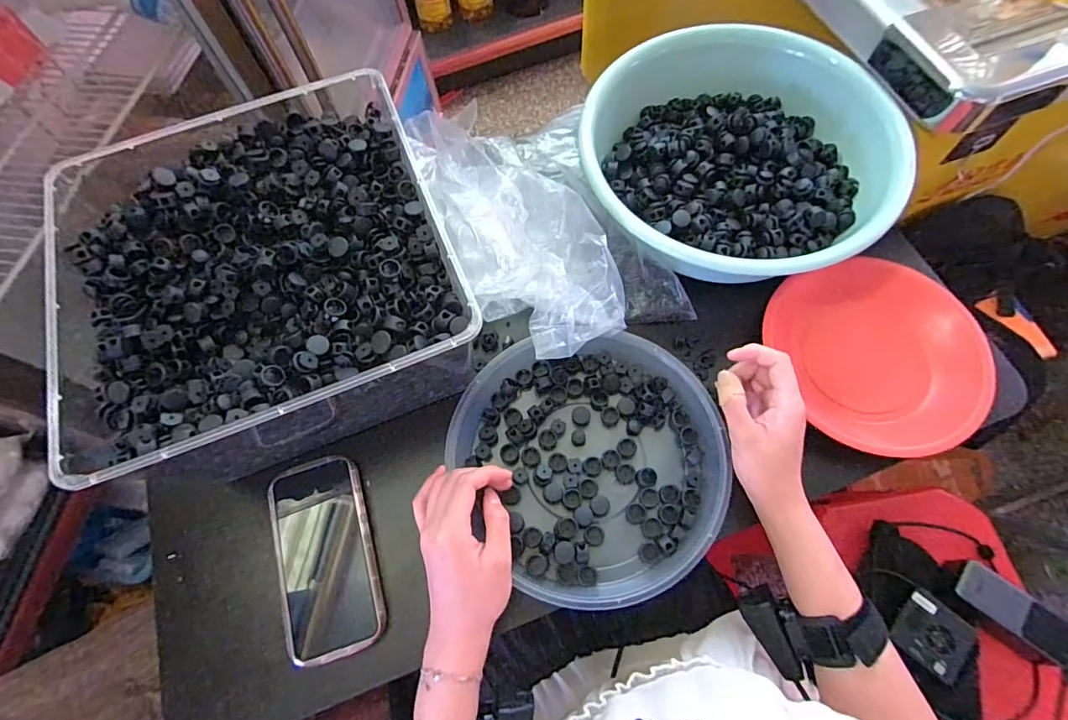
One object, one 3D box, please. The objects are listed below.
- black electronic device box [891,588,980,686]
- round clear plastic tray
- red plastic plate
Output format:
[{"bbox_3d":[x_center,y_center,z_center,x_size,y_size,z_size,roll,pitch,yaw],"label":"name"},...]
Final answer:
[{"bbox_3d":[0.481,0.331,0.599,0.080,0.020,0.081,-40,72,-13],"label":"black electronic device box"},{"bbox_3d":[0.045,0.090,0.446,0.229,0.041,0.222,1,68,3],"label":"round clear plastic tray"},{"bbox_3d":[0.318,-0.006,0.466,0.168,0.038,0.182,-1,68,2],"label":"red plastic plate"}]

